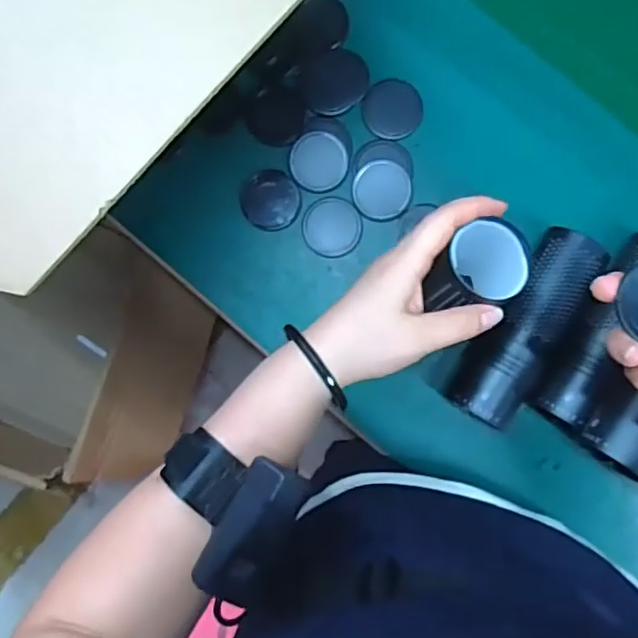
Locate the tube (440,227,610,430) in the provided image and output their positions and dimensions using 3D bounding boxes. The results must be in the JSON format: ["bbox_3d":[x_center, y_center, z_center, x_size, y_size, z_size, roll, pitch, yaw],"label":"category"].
[{"bbox_3d":[0.168,0.004,0.497,0.063,0.056,0.162,30,89,3],"label":"tube"}]

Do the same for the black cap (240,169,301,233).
[{"bbox_3d":[-0.042,-0.103,0.534,0.051,0.005,0.051,-2,88,2],"label":"black cap"}]

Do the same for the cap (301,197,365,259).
[{"bbox_3d":[0.012,-0.080,0.533,0.050,0.004,0.050,0,88,2],"label":"cap"}]

